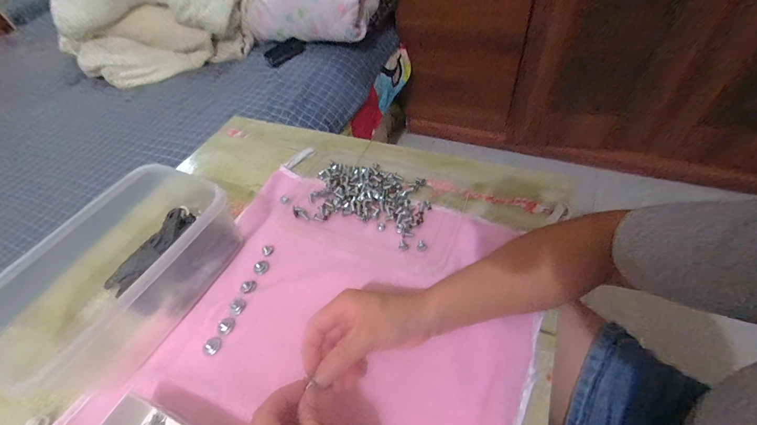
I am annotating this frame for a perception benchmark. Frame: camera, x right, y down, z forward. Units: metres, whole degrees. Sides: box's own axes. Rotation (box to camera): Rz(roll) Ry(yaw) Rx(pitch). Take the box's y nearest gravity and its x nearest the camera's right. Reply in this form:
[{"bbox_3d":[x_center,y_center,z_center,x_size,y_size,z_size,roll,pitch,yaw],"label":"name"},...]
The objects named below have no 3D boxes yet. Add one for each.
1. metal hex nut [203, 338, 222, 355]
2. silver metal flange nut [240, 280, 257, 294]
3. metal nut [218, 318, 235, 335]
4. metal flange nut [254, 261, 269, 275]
[{"bbox_3d":[-0.175,0.139,0.338,0.016,0.005,0.017,14,54,18],"label":"metal hex nut"},{"bbox_3d":[-0.152,0.086,0.376,0.017,0.006,0.018,-4,51,4],"label":"silver metal flange nut"},{"bbox_3d":[-0.167,0.123,0.350,0.017,0.005,0.018,-7,50,2],"label":"metal nut"},{"bbox_3d":[-0.143,0.066,0.391,0.017,0.006,0.018,2,51,9],"label":"metal flange nut"}]

